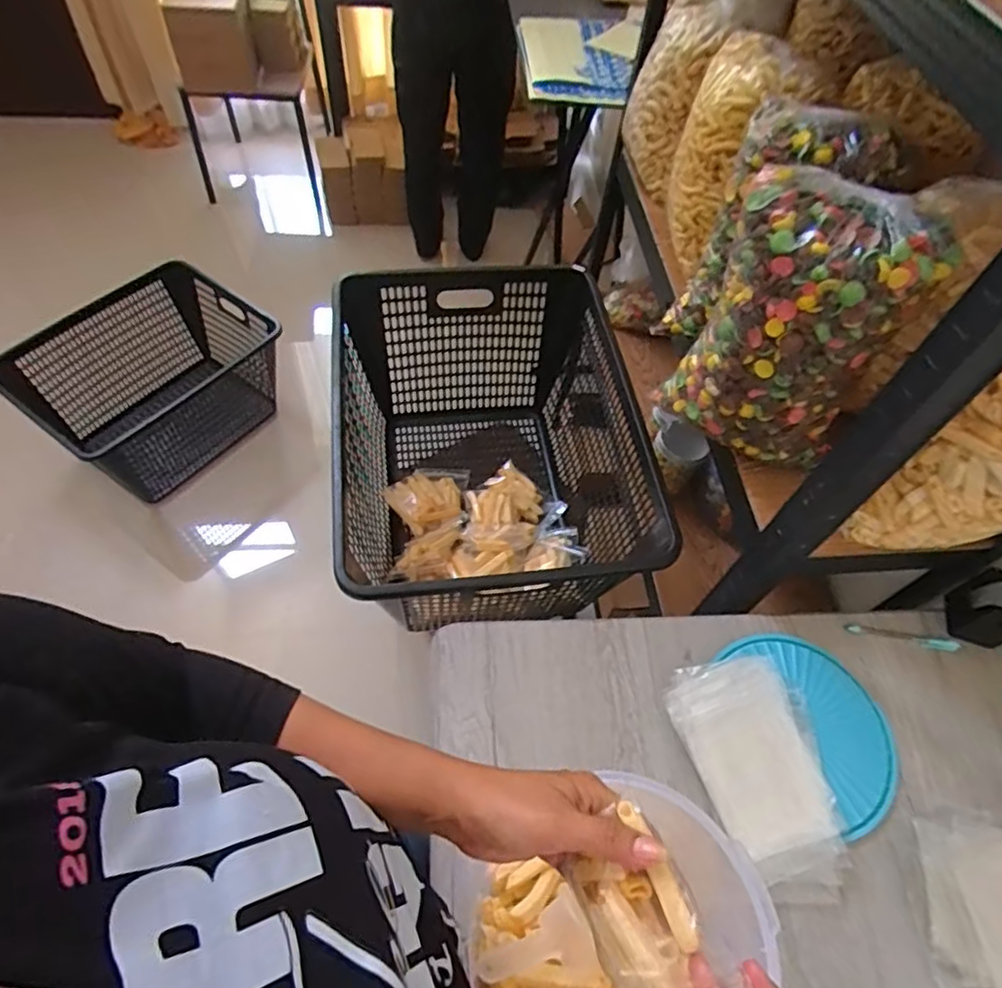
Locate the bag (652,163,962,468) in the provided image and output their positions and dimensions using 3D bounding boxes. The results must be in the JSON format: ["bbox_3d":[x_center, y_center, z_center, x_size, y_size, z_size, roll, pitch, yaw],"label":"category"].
[{"bbox_3d":[0.293,-0.168,0.643,0.192,0.274,0.117,36,61,18],"label":"bag"}]

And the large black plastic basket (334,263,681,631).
[{"bbox_3d":[-0.010,-0.050,0.991,0.433,0.328,0.551,-4,57,-7],"label":"large black plastic basket"}]

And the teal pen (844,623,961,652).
[{"bbox_3d":[0.479,0.170,0.731,0.129,0.010,0.013,9,57,4],"label":"teal pen"}]

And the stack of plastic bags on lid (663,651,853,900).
[{"bbox_3d":[0.275,0.275,0.624,0.145,0.055,0.233,-19,60,-14],"label":"stack of plastic bags on lid"}]

